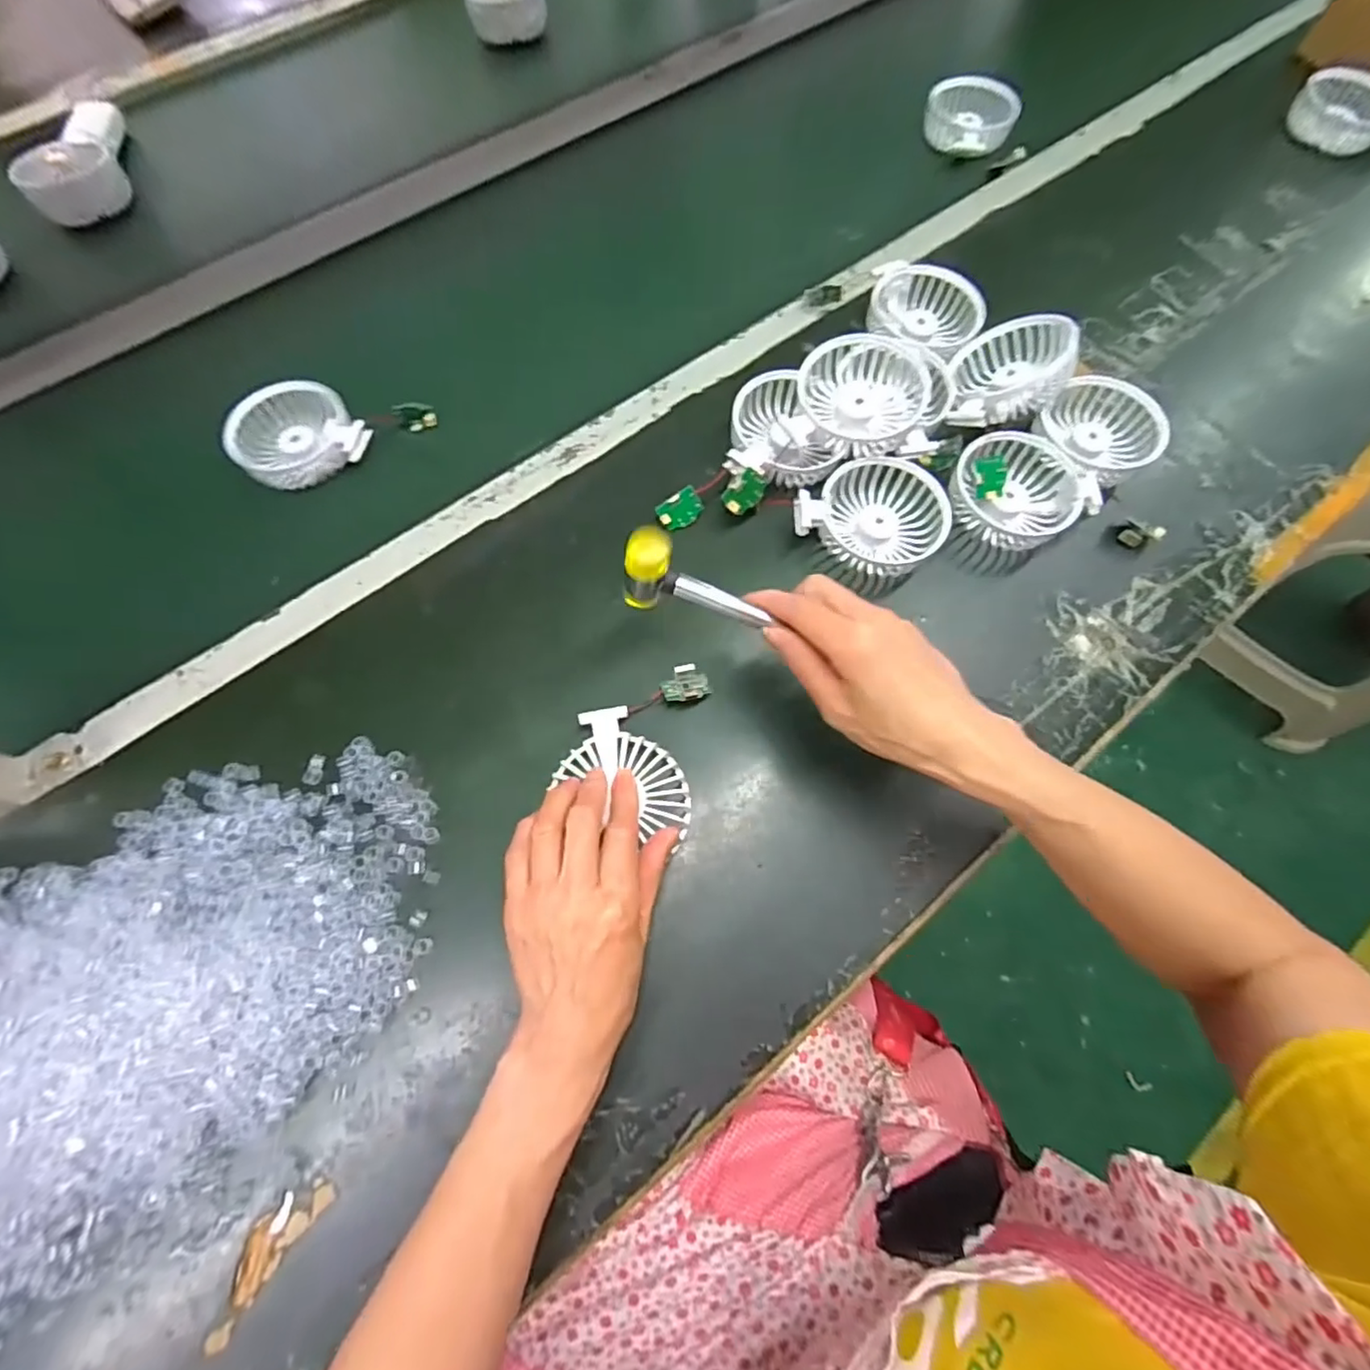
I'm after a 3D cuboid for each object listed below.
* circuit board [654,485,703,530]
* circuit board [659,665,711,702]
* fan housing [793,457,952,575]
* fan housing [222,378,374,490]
[{"bbox_3d":[-0.003,-0.130,0.465,0.033,0.005,0.023,-31,109,6],"label":"circuit board"},{"bbox_3d":[0.000,-0.001,0.416,0.032,0.014,0.022,-5,69,-2],"label":"circuit board"},{"bbox_3d":[0.137,-0.127,0.466,0.105,0.036,0.080,12,70,4],"label":"fan housing"},{"bbox_3d":[-0.319,-0.210,0.515,0.100,0.030,0.086,-23,71,-9],"label":"fan housing"}]

